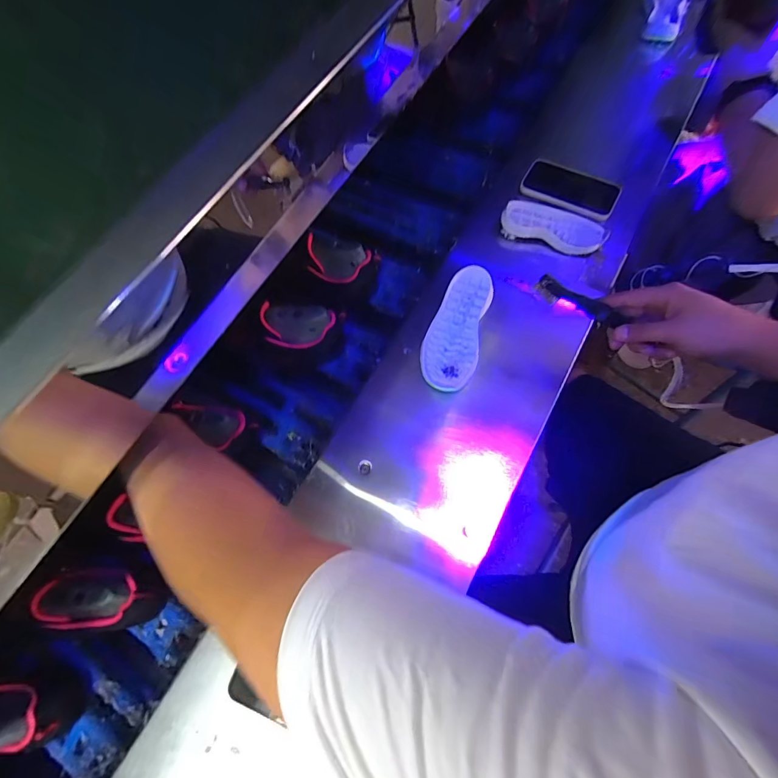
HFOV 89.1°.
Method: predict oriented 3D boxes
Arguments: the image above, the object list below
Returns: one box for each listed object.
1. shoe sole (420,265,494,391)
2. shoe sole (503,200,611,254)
[{"bbox_3d":[0.099,-0.092,0.572,0.076,0.018,0.198,16,74,4],"label":"shoe sole"},{"bbox_3d":[0.262,-0.261,0.627,0.157,0.020,0.077,24,75,7],"label":"shoe sole"}]

